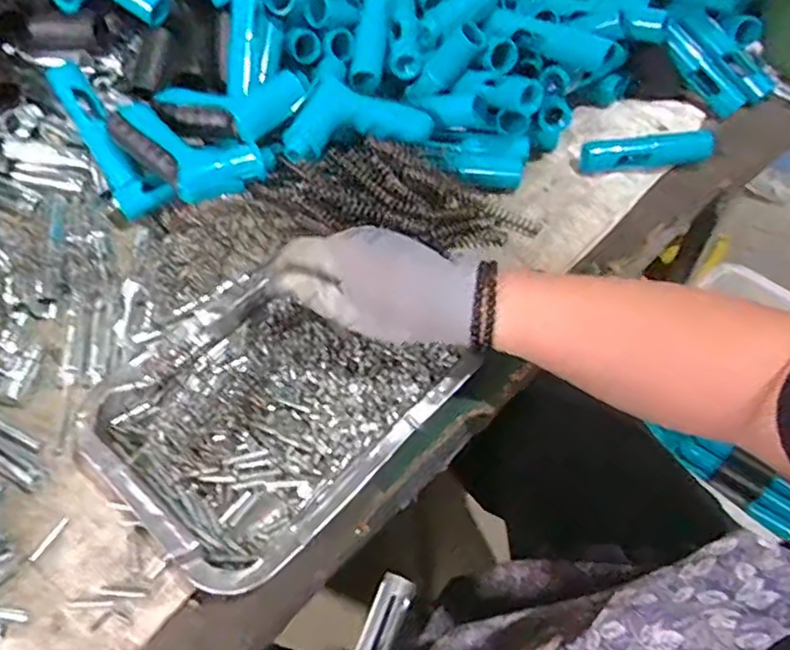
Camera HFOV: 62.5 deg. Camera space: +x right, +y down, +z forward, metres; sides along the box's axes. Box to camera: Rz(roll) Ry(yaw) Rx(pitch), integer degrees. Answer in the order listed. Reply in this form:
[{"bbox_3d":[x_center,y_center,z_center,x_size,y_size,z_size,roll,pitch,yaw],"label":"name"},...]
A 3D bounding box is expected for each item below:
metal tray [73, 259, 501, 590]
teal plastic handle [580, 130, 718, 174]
[{"bbox_3d":[-0.087,0.054,0.460,0.186,0.027,0.226,35,61,23],"label":"metal tray"},{"bbox_3d":[0.243,-0.169,0.627,0.124,0.031,0.027,-1,53,-1],"label":"teal plastic handle"}]

